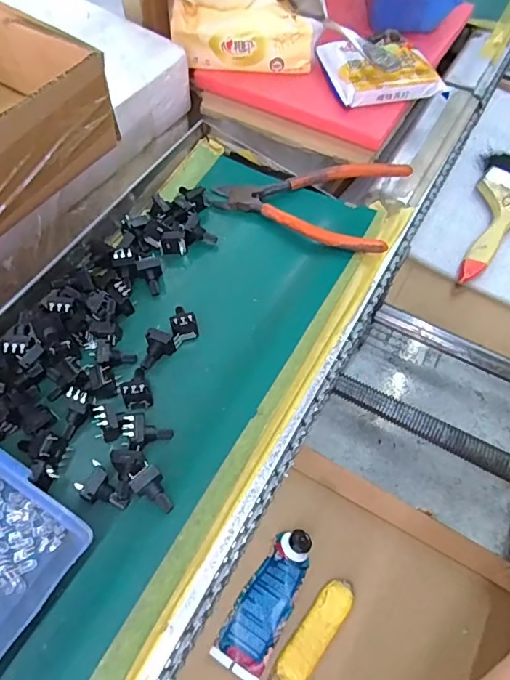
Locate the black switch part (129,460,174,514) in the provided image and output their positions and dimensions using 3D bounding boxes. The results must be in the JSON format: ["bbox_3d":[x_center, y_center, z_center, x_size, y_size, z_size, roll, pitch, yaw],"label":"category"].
[{"bbox_3d":[-0.057,0.084,0.272,0.017,0.017,0.029,-35,65,-21],"label":"black switch part"}]

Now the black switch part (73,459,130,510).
[{"bbox_3d":[-0.087,0.085,0.273,0.030,0.013,0.018,39,65,20],"label":"black switch part"}]

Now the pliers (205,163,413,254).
[{"bbox_3d":[0.040,-0.120,0.397,0.150,0.020,0.096,16,59,8],"label":"pliers"}]

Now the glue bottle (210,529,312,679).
[{"bbox_3d":[0.008,0.181,0.339,0.036,0.015,0.097,25,61,13],"label":"glue bottle"}]

